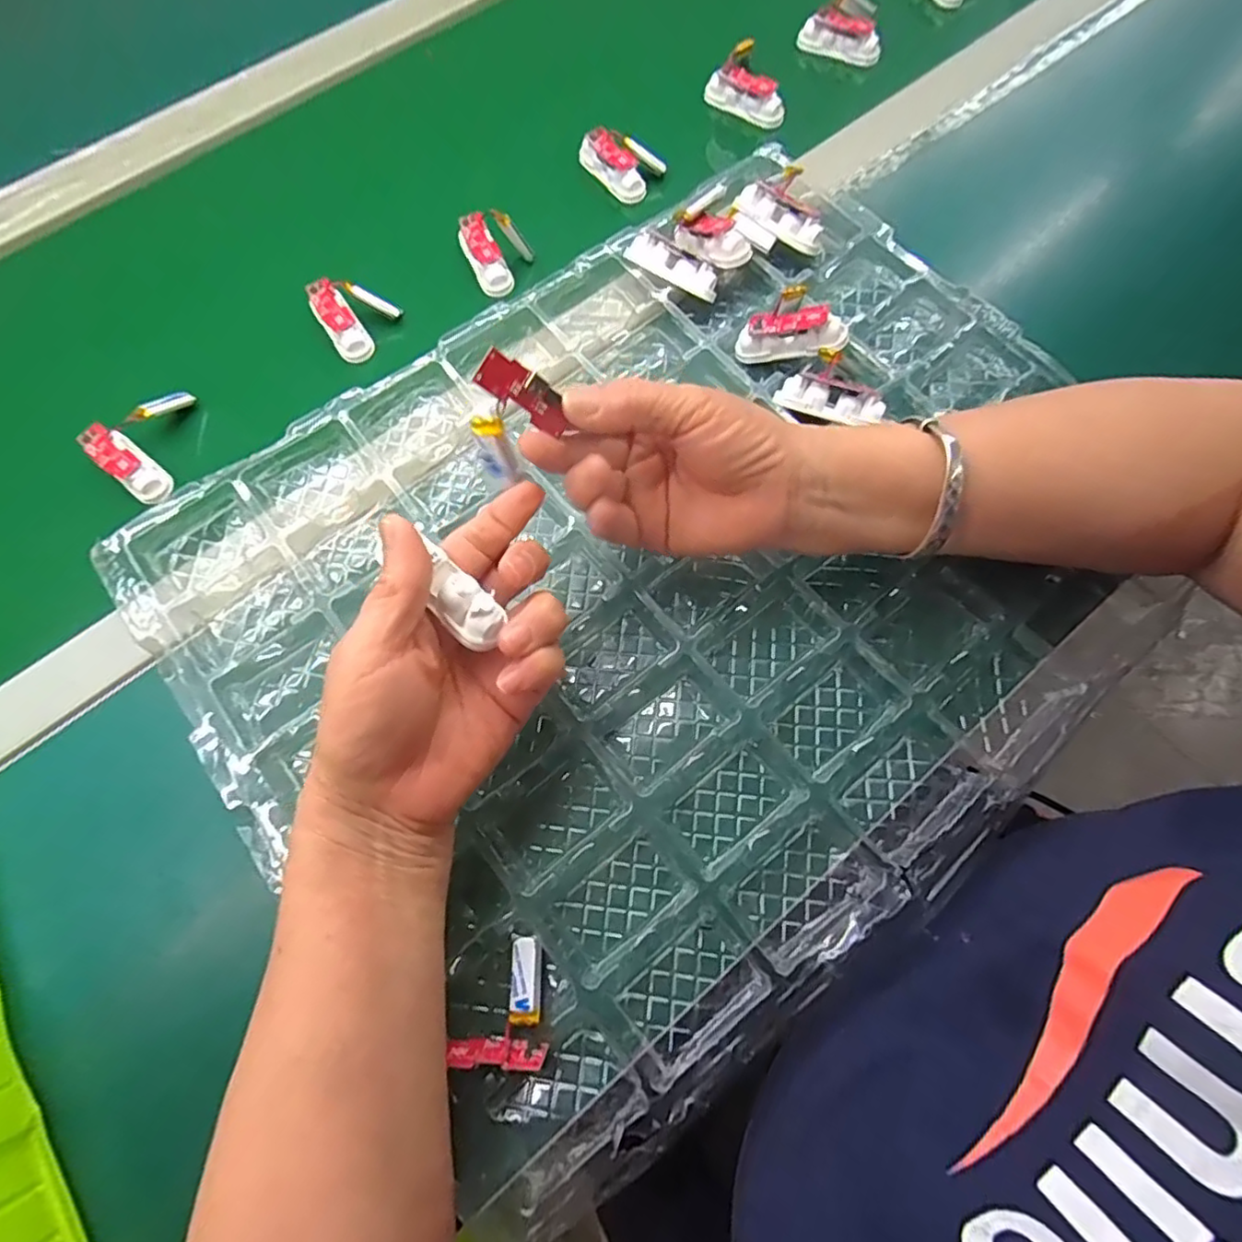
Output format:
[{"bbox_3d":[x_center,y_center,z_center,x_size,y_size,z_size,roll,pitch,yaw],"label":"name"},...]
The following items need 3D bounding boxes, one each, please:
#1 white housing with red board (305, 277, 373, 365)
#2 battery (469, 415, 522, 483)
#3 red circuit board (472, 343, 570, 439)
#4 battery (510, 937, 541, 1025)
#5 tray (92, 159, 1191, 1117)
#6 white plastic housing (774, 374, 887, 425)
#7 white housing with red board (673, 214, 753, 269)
[{"bbox_3d":[-0.179,-0.191,0.393,0.021,0.015,0.053,-35,95,-13],"label":"white housing with red board"},{"bbox_3d":[-0.054,-0.073,0.266,0.013,0.030,0.007,-27,38,-10],"label":"battery"},{"bbox_3d":[-0.037,-0.089,0.243,0.016,0.039,0.004,-50,36,16],"label":"red circuit board"},{"bbox_3d":[-0.041,0.156,0.271,0.013,0.008,0.034,1,71,2],"label":"battery"},{"bbox_3d":[0.027,-0.034,0.324,0.469,0.043,0.367,-37,75,-13],"label":"tray"},{"bbox_3d":[0.116,-0.122,0.346,0.057,0.015,0.019,22,73,9],"label":"white plastic housing"},{"bbox_3d":[0.054,-0.235,0.381,0.057,0.024,0.012,37,50,23],"label":"white housing with red board"}]

